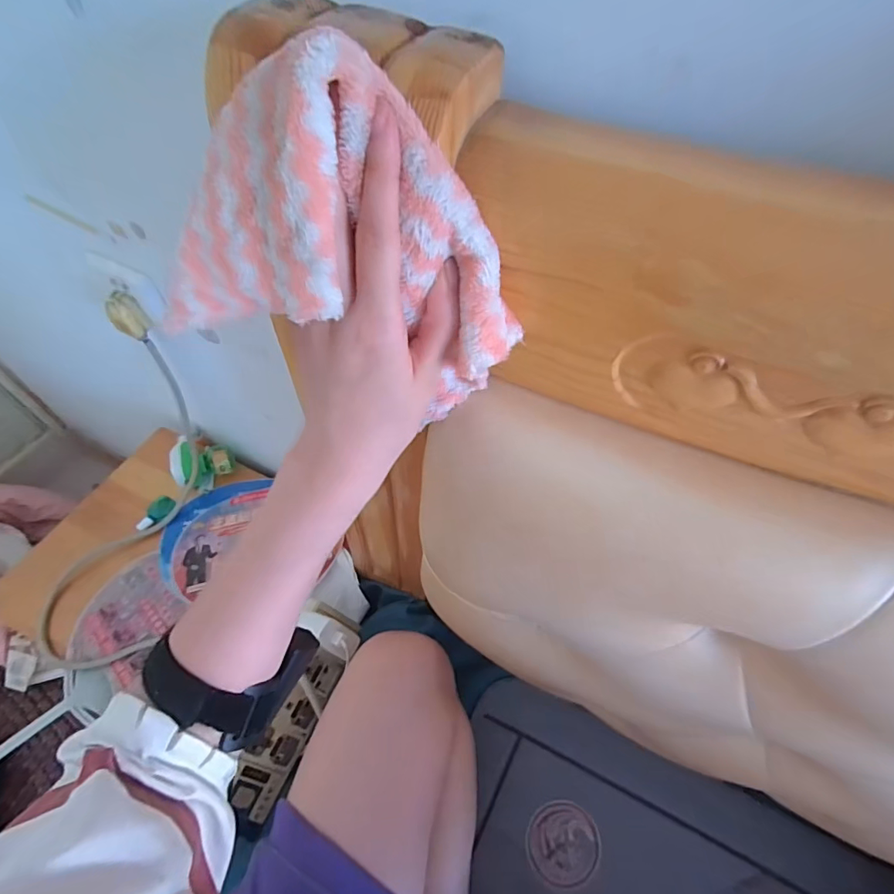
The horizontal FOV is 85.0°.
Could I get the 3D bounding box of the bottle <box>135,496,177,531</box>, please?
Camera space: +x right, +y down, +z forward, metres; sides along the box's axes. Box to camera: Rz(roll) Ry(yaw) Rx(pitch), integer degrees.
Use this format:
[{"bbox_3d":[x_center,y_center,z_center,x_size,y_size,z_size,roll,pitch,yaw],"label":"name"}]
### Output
[{"bbox_3d":[-0.423,0.097,0.710,0.025,0.024,0.058,34,62,19],"label":"bottle"}]

